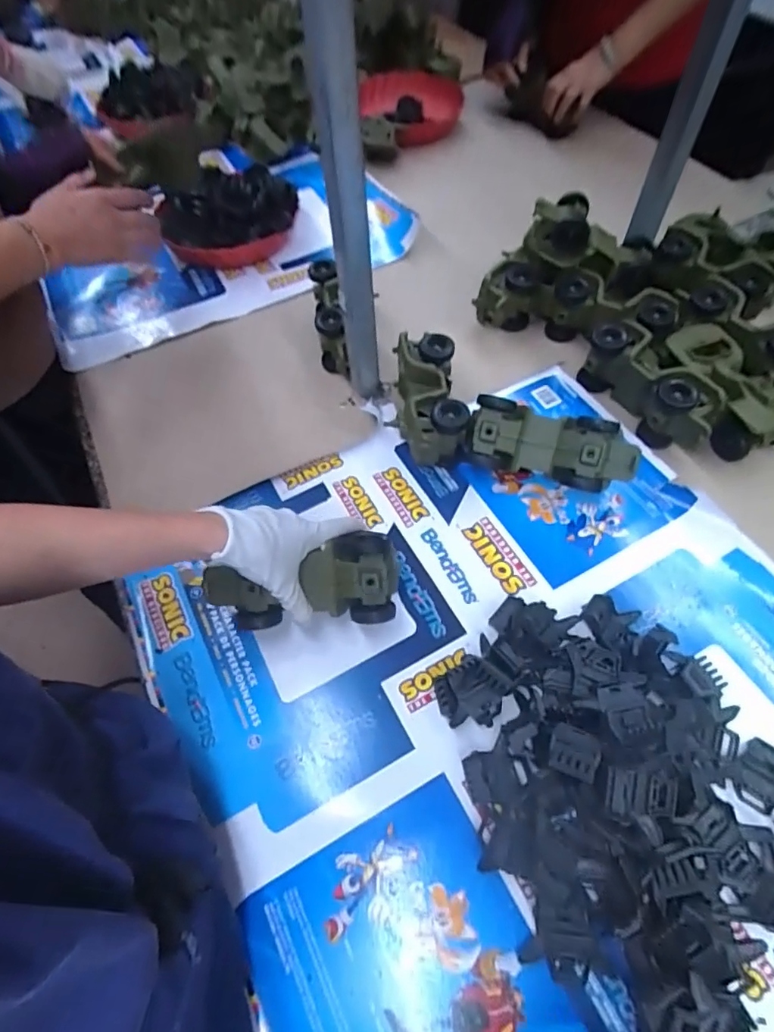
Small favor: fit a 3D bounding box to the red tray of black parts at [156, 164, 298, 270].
[{"bbox_3d":[-0.264,-0.496,0.885,0.234,0.066,0.160,-18,74,-2],"label":"red tray of black parts"}]

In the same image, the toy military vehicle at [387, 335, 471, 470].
[{"bbox_3d":[0.046,-0.144,0.662,0.085,0.084,0.166,-7,58,-1],"label":"toy military vehicle"}]

